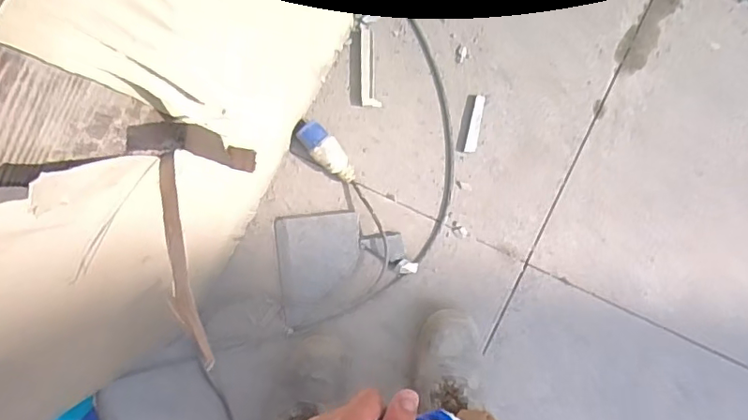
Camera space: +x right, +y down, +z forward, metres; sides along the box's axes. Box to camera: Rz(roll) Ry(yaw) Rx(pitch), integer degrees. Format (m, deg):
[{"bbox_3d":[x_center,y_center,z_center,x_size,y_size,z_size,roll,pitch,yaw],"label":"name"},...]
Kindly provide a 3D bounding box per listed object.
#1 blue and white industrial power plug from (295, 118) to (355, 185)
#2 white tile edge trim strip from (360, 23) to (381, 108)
[{"bbox_3d":[-0.078,-0.098,0.926,0.047,0.046,0.126,-42,90,1],"label":"blue and white industrial power plug"},{"bbox_3d":[-0.007,-0.245,0.935,0.030,0.011,0.136,-2,91,0],"label":"white tile edge trim strip"}]

